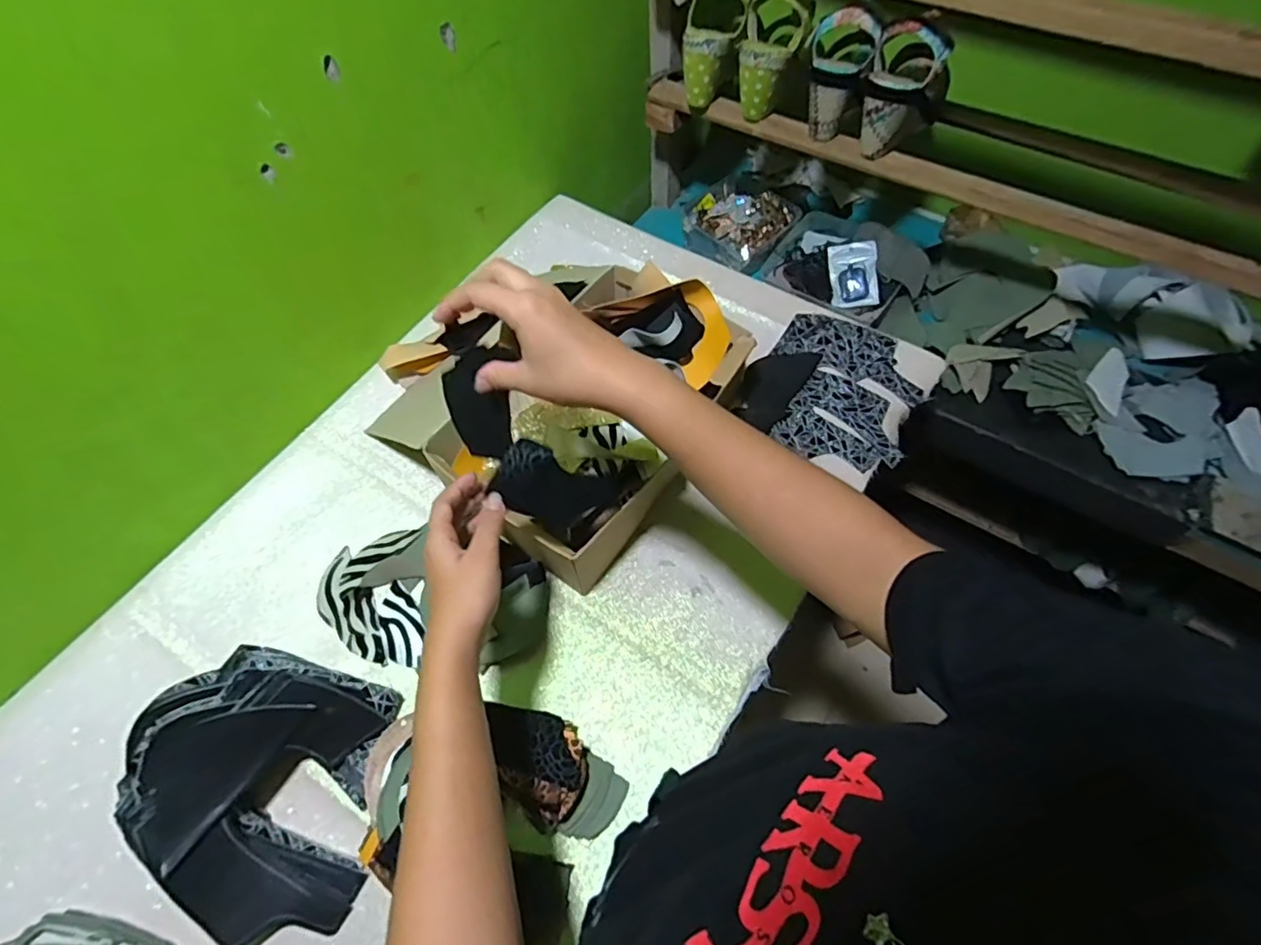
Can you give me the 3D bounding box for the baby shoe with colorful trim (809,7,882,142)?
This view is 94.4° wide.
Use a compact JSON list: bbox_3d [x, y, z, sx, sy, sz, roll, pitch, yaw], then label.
[{"bbox_3d":[0.258,-0.498,0.729,0.074,0.141,0.058,13,61,9],"label":"baby shoe with colorful trim"}]

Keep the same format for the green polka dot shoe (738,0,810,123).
[{"bbox_3d":[0.181,-0.539,0.757,0.077,0.131,0.062,13,61,9],"label":"green polka dot shoe"}]

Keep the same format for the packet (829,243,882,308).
[{"bbox_3d":[0.346,-0.305,0.902,0.066,0.010,0.097,-5,98,24],"label":"packet"}]

